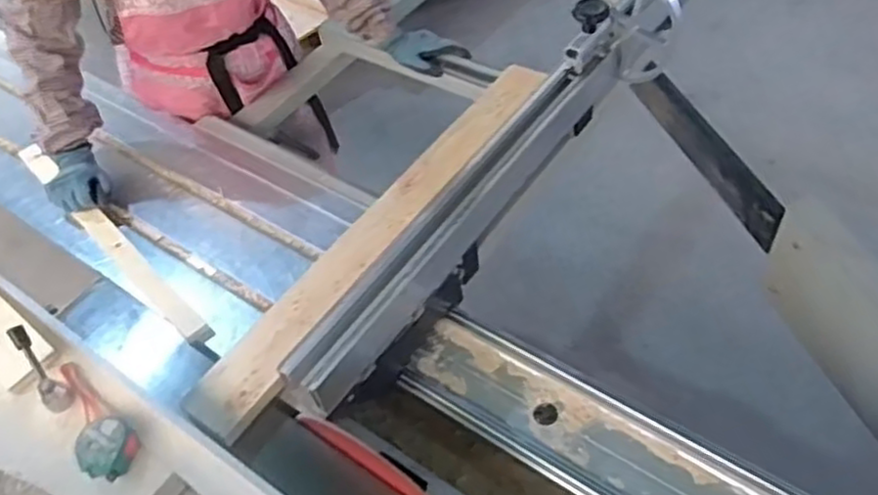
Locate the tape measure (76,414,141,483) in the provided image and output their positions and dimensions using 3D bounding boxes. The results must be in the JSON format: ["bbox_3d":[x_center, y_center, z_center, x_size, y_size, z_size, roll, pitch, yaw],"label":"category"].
[{"bbox_3d":[-0.382,0.233,0.839,0.071,0.029,0.066,25,60,27],"label":"tape measure"}]

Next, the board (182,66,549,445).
[{"bbox_3d":[-0.073,-0.052,1.115,0.125,0.027,0.803,9,46,39],"label":"board"}]

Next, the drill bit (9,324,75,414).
[{"bbox_3d":[-0.490,0.149,0.894,0.030,0.023,0.122,-32,79,-24],"label":"drill bit"}]

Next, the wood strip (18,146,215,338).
[{"bbox_3d":[-0.525,-0.020,1.146,0.039,0.024,0.562,-41,55,-21],"label":"wood strip"}]

